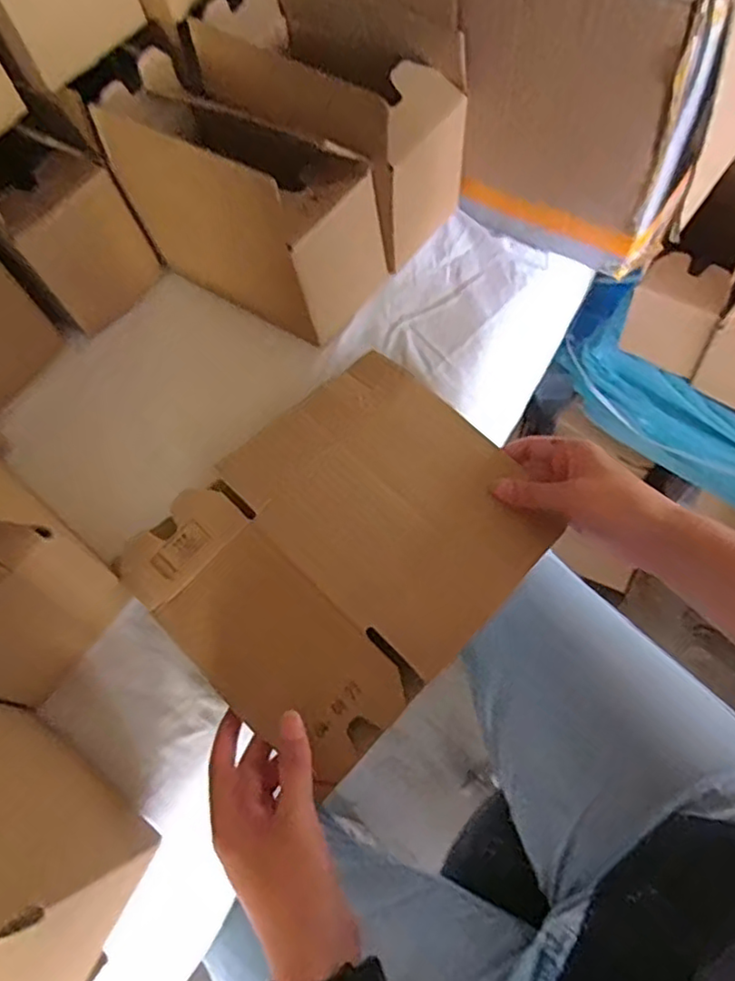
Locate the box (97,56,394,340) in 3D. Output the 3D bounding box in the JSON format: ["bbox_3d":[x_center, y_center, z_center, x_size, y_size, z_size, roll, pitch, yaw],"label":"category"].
[{"bbox_3d":[-0.089,-0.226,0.484,0.191,0.135,0.101,30,68,13],"label":"box"}]

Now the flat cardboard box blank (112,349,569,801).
[{"bbox_3d":[-0.011,0.033,0.438,0.204,0.012,0.253,43,70,14],"label":"flat cardboard box blank"}]

